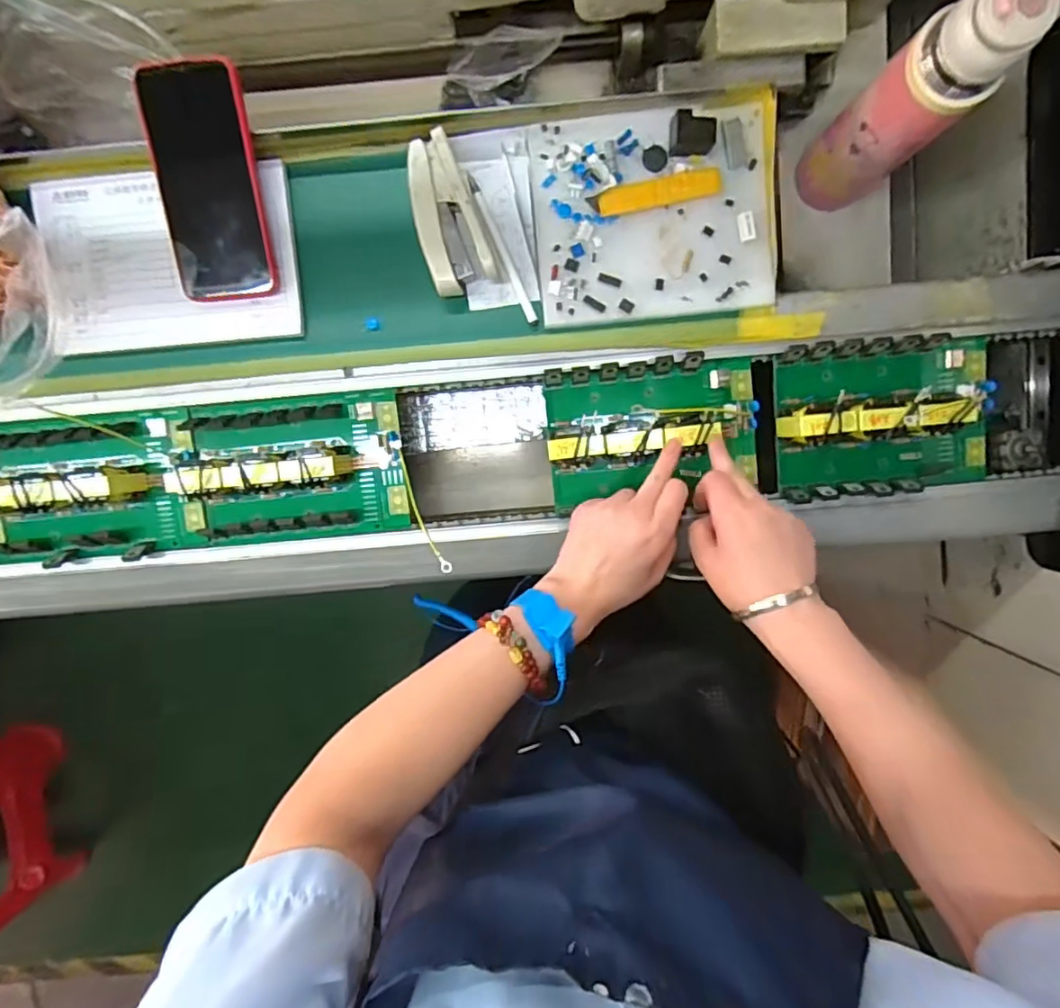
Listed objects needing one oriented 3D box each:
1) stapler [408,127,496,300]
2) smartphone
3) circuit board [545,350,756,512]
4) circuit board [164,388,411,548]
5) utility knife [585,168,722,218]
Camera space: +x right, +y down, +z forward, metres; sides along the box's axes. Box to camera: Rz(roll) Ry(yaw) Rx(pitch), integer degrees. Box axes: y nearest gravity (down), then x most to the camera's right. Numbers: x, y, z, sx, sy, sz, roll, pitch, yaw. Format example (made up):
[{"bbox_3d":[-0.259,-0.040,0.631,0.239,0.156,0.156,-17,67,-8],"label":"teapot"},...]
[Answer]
[{"bbox_3d":[-0.067,-0.227,0.469,0.050,0.027,0.113,-19,96,3],"label":"stapler"},{"bbox_3d":[-0.246,-0.242,0.452,0.075,0.016,0.161,-2,111,1],"label":"smartphone"},{"bbox_3d":[0.105,-0.061,0.489,0.178,0.059,0.116,-7,97,1],"label":"circuit board"},{"bbox_3d":[-0.210,-0.028,0.493,0.196,0.064,0.119,-5,97,1],"label":"circuit board"},{"bbox_3d":[0.100,-0.246,0.467,0.103,0.004,0.022,-12,97,2],"label":"utility knife"}]

